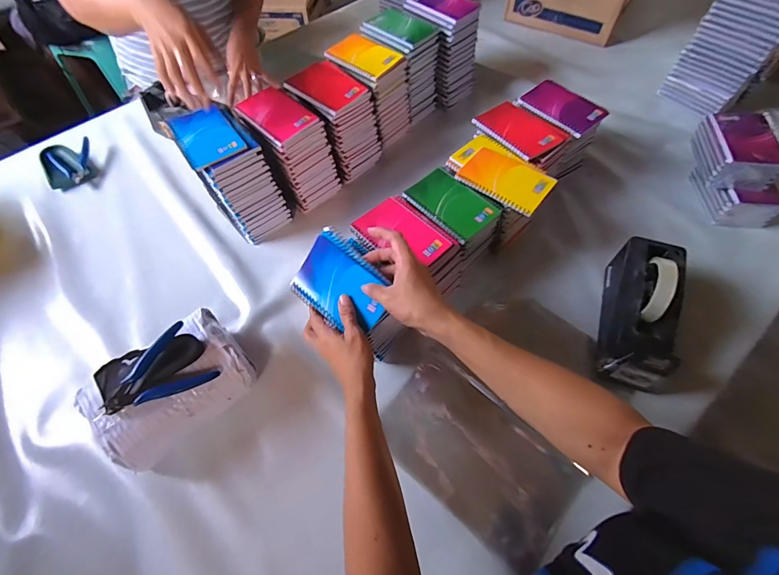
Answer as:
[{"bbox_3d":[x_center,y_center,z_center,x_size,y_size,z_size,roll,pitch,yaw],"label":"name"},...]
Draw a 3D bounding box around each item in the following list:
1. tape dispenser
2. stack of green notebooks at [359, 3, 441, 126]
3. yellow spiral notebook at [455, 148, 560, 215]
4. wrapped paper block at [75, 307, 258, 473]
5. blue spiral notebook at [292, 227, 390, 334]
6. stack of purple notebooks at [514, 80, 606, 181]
[{"bbox_3d":[0.366,0.033,0.550,0.080,0.122,0.204,18,63,11],"label":"tape dispenser"},{"bbox_3d":[0.025,-0.473,0.813,0.139,0.165,0.098,40,69,20],"label":"stack of green notebooks"},{"bbox_3d":[0.181,-0.170,0.586,0.131,0.013,0.085,37,68,20],"label":"yellow spiral notebook"},{"bbox_3d":[-0.280,0.136,0.506,0.182,0.117,0.122,-41,68,-19],"label":"wrapped paper block"},{"bbox_3d":[-0.060,-0.006,0.478,0.125,0.013,0.096,33,99,19],"label":"blue spiral notebook"},{"bbox_3d":[0.308,-0.294,0.726,0.109,0.134,0.136,-35,66,-17],"label":"stack of purple notebooks"}]

